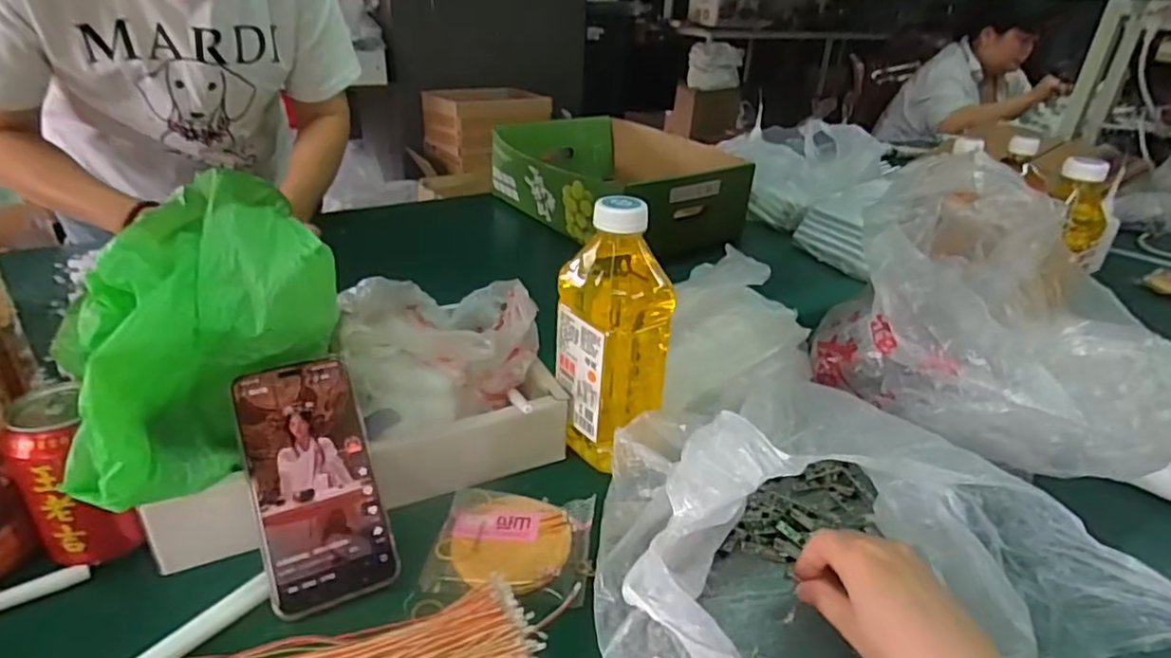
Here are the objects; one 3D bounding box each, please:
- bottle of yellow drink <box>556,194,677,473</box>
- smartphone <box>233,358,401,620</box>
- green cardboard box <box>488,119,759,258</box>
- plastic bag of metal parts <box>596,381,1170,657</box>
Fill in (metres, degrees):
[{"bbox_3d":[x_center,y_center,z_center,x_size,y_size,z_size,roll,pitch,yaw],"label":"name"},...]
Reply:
[{"bbox_3d":[0.022,0.003,0.519,0.066,0.206,0.083,-16,33,-32],"label":"bottle of yellow drink"},{"bbox_3d":[-0.181,0.100,0.429,0.076,0.158,0.007,-13,-13,-28],"label":"smartphone"},{"bbox_3d":[0.055,-0.255,1.107,0.343,0.118,0.409,-13,33,-28],"label":"green cardboard box"},{"bbox_3d":[0.163,0.142,0.411,0.295,0.109,0.294,-6,29,-18],"label":"plastic bag of metal parts"}]

